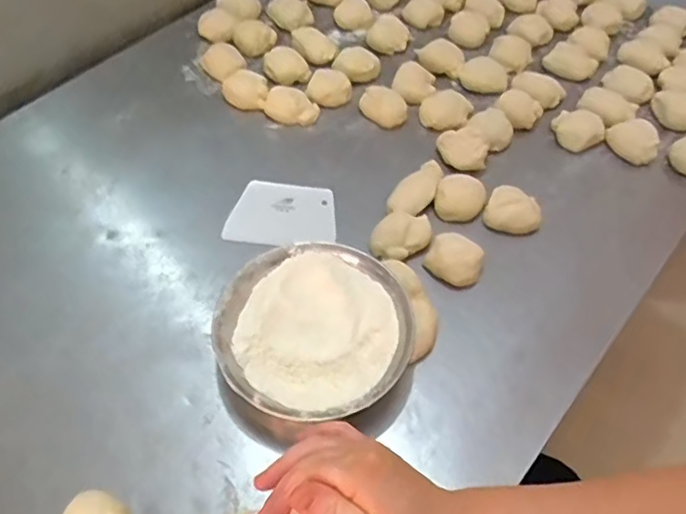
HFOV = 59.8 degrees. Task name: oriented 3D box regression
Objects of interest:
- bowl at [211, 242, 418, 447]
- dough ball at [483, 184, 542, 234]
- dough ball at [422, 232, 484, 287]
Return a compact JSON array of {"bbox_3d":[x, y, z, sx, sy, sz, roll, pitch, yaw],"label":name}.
[{"bbox_3d":[-0.026,0.085,0.605,0.189,0.073,0.186,-1,53,0],"label":"bowl"},{"bbox_3d":[0.201,-0.053,0.701,0.064,0.032,0.053,22,57,16],"label":"dough ball"},{"bbox_3d":[0.124,-0.001,0.657,0.062,0.027,0.051,28,59,20],"label":"dough ball"}]

